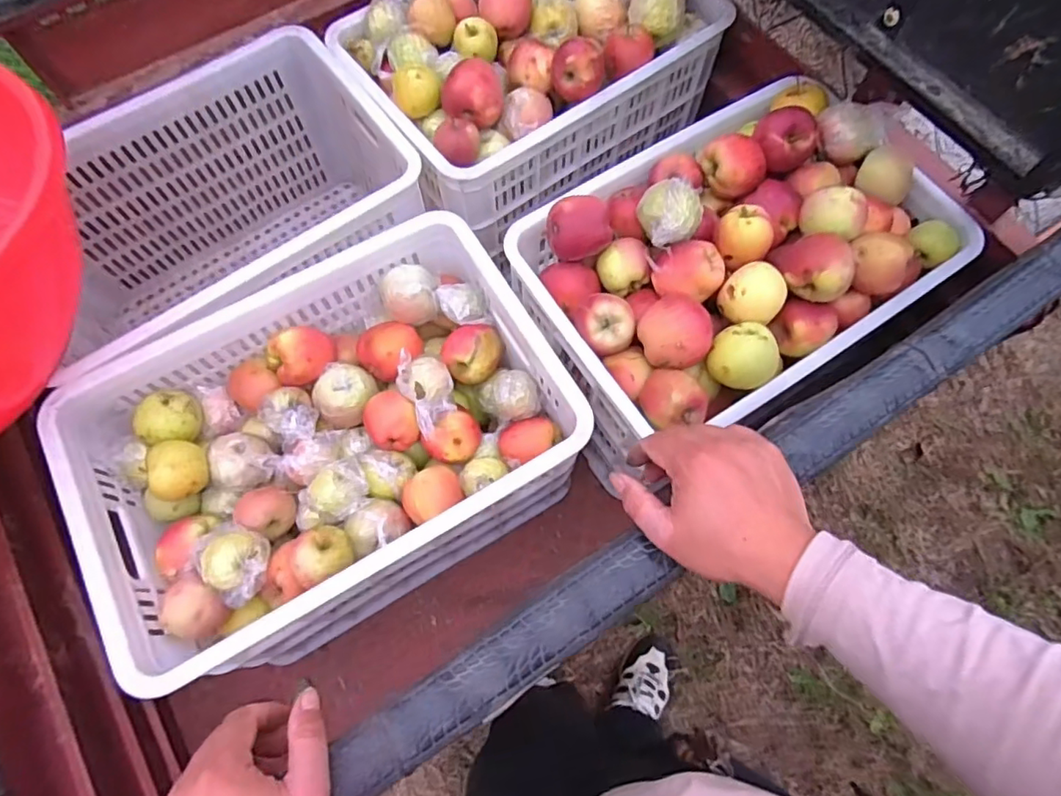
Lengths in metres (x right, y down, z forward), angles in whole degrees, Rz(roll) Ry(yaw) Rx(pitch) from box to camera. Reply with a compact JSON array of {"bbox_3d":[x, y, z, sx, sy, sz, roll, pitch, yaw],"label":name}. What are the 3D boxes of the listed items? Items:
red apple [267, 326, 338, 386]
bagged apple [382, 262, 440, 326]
[{"bbox_3d":[-0.288,-0.052,0.720,0.072,0.060,0.062,-14,75,-1],"label":"red apple"},{"bbox_3d":[-0.156,-0.138,0.733,0.071,0.057,0.076,-1,75,2],"label":"bagged apple"}]

